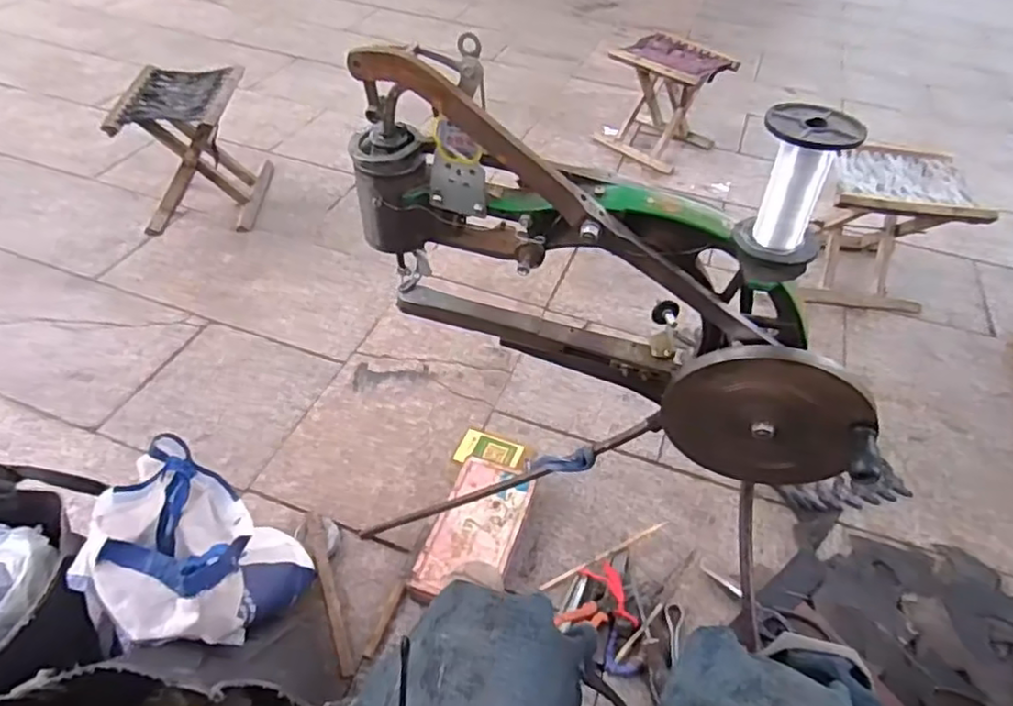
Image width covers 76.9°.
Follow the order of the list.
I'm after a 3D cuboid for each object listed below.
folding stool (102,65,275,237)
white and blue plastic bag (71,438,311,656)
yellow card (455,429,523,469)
[{"bbox_3d":[-0.678,-0.448,1.404,0.220,0.258,0.265,1,46,-4],"label":"folding stool"},{"bbox_3d":[-0.356,0.248,0.747,0.184,0.233,0.222,5,46,0],"label":"white and blue plastic bag"},{"bbox_3d":[-0.028,0.164,1.057,0.100,0.008,0.068,15,50,13],"label":"yellow card"}]

